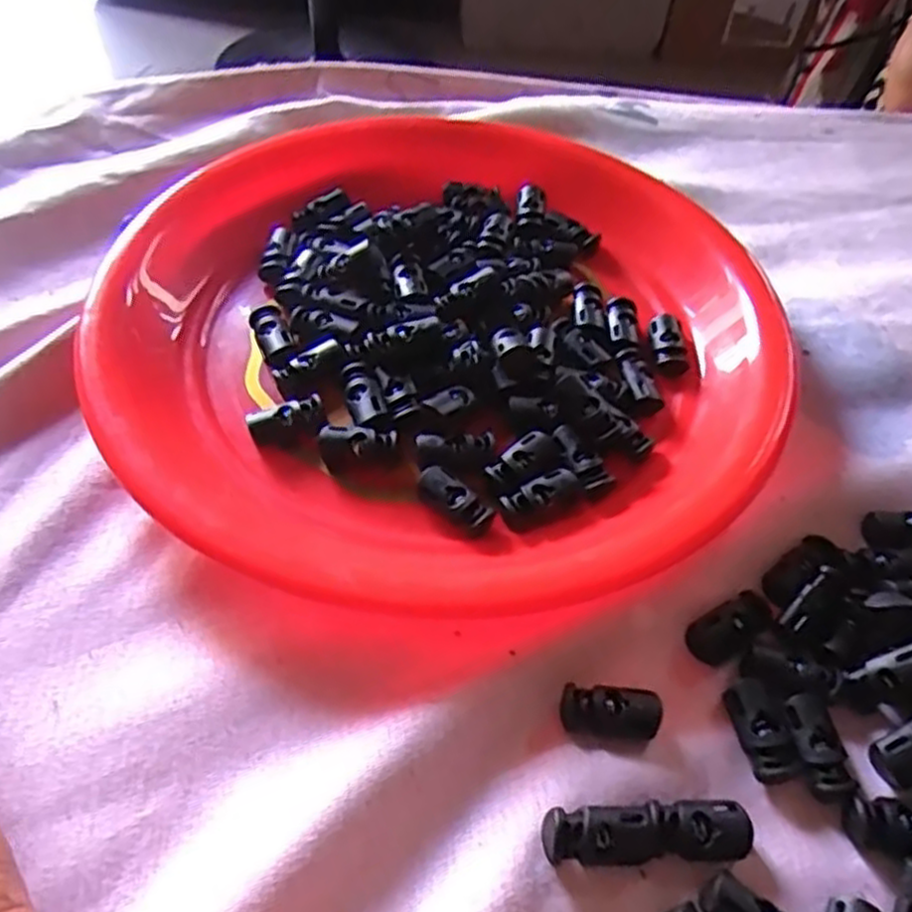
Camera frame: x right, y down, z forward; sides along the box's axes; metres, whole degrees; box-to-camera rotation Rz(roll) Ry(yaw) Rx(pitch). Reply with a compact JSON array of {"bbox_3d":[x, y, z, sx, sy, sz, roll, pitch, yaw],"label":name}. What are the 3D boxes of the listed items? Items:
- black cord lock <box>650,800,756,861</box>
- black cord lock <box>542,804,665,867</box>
[{"bbox_3d":[0.066,0.099,0.201,0.028,0.008,0.013,1,52,-3],"label":"black cord lock"},{"bbox_3d":[0.037,0.098,0.195,0.030,0.010,0.012,-2,52,-5],"label":"black cord lock"}]

